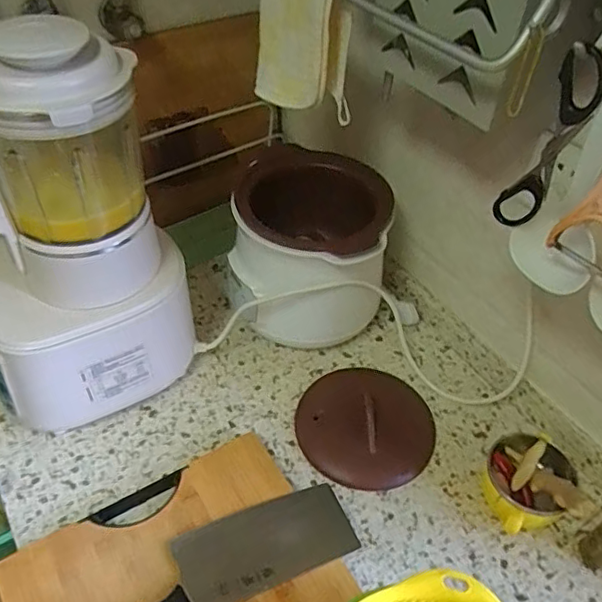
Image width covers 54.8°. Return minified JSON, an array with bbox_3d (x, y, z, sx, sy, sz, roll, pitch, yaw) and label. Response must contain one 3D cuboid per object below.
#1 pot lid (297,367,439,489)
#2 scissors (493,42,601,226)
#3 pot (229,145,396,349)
[{"bbox_3d":[0.081,0.142,0.714,0.165,0.034,0.168,2,45,-2],"label":"pot lid"},{"bbox_3d":[0.186,-0.117,0.439,0.042,0.152,0.015,21,48,16],"label":"scissors"},{"bbox_3d":[0.008,-0.061,0.784,0.190,0.214,0.196,1,45,-3],"label":"pot"}]

